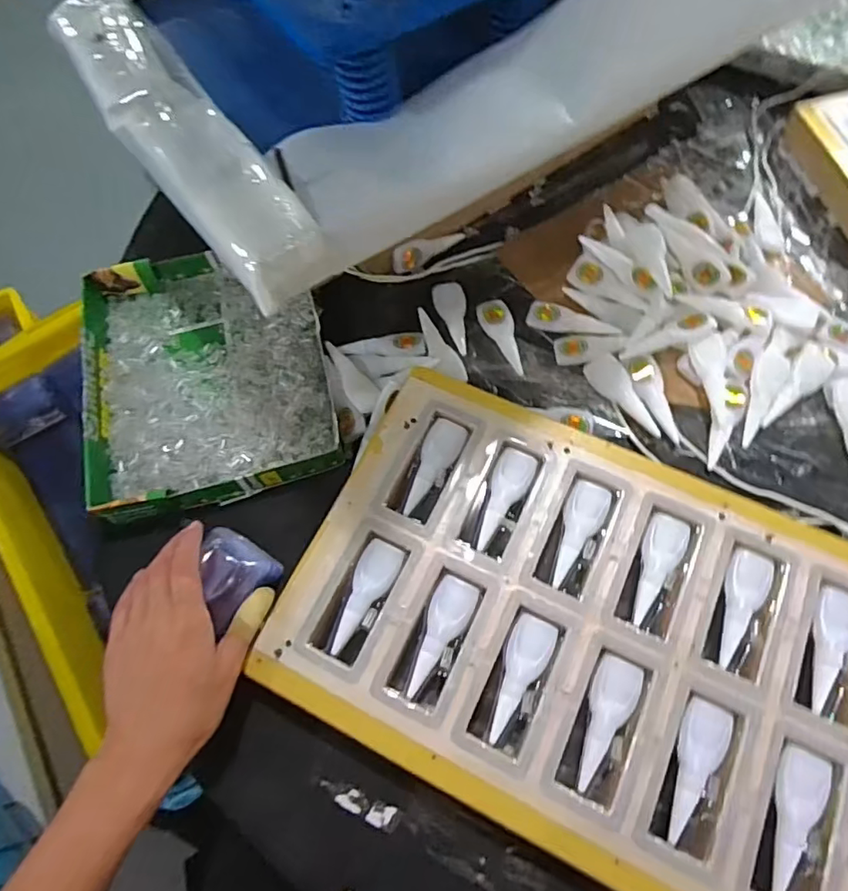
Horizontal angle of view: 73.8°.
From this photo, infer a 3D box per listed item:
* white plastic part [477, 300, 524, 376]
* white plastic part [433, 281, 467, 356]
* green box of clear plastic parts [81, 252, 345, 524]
[{"bbox_3d":[0.075,-0.102,0.534,0.030,0.011,0.085,-14,66,-5],"label":"white plastic part"},{"bbox_3d":[0.028,-0.124,0.546,0.031,0.008,0.088,-6,65,-1],"label":"white plastic part"},{"bbox_3d":[-0.201,-0.072,0.525,0.216,0.036,0.266,-12,66,-4],"label":"green box of clear plastic parts"}]

